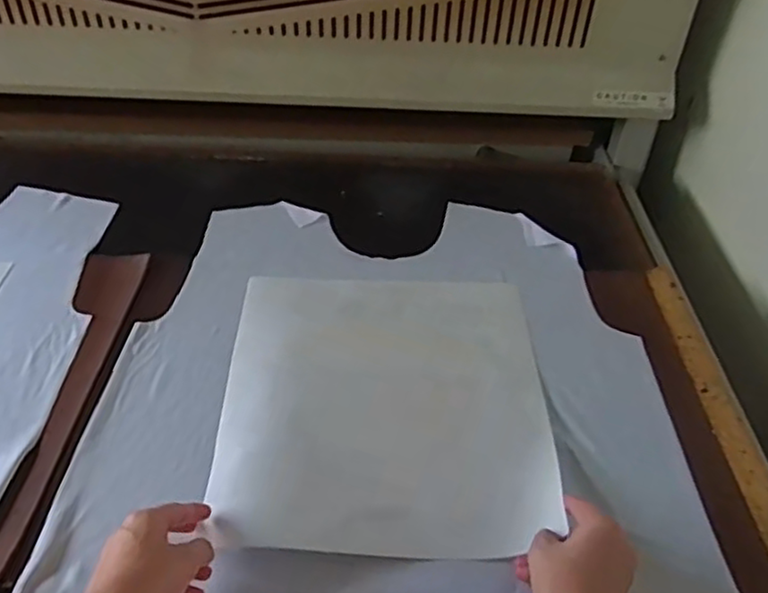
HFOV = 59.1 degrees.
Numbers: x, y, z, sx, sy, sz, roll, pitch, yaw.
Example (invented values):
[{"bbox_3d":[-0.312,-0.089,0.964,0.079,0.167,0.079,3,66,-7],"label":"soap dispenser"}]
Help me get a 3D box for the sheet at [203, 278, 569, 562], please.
[{"bbox_3d":[0.002,0.095,0.669,0.308,0.027,0.340,2,42,-2],"label":"sheet"}]

